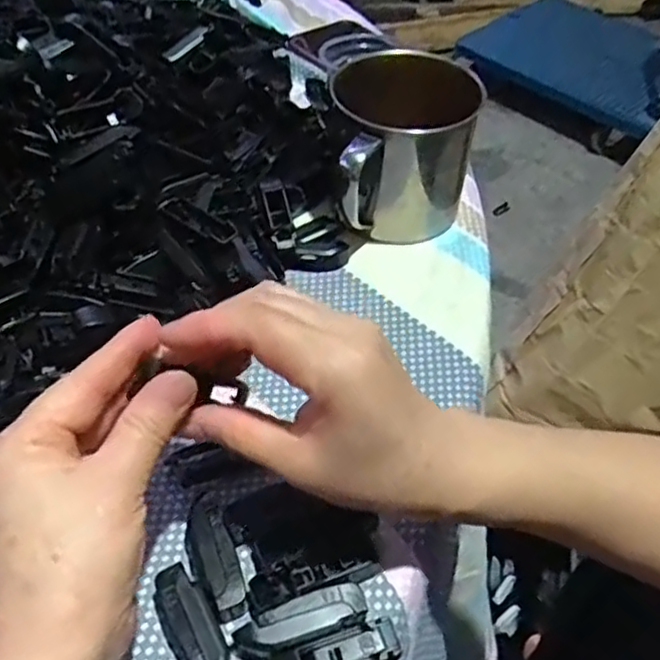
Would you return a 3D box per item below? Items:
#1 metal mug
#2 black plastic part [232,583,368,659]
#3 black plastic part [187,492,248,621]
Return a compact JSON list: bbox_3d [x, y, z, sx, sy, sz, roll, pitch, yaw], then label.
[{"bbox_3d":[0.048,-0.112,0.440,0.089,0.095,0.090,-2,50,-2],"label":"metal mug"},{"bbox_3d":[-0.012,0.122,0.287,0.055,0.015,0.017,-15,52,-13],"label":"black plastic part"},{"bbox_3d":[-0.052,0.099,0.308,0.018,0.017,0.056,-18,52,-15],"label":"black plastic part"}]

